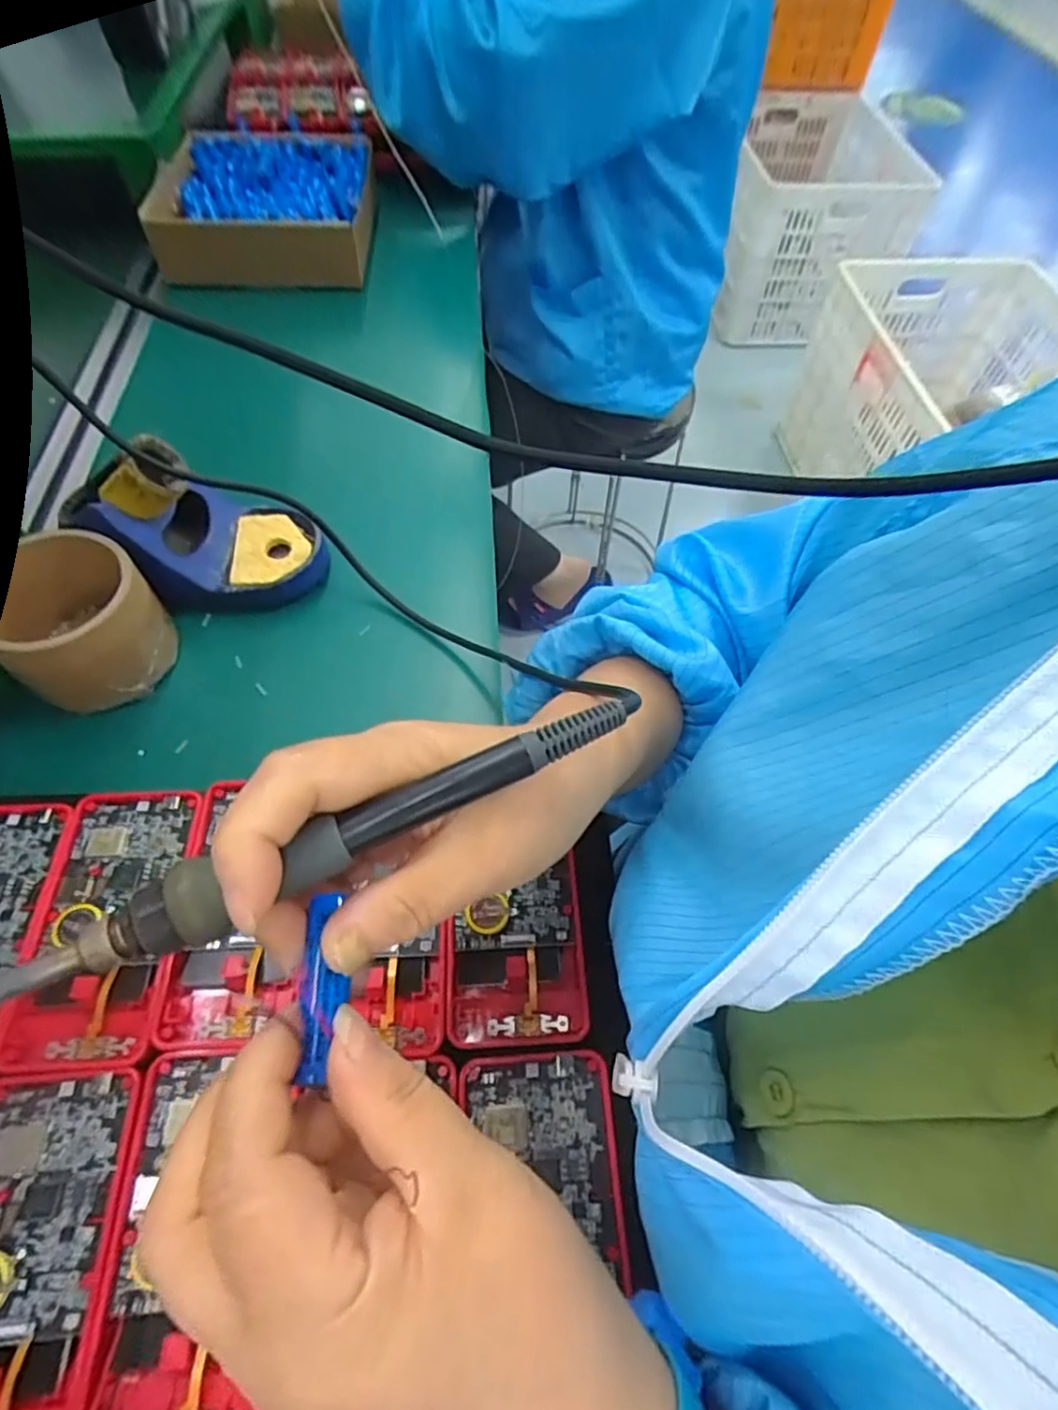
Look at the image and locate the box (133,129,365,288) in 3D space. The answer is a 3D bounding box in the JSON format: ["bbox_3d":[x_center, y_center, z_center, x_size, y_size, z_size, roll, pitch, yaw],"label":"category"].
[{"bbox_3d":[-0.262,-0.516,0.652,0.191,0.051,0.227,-4,59,-5],"label":"box"}]

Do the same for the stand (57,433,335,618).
[{"bbox_3d":[-0.203,-0.113,0.394,0.130,0.083,0.080,-4,59,-5],"label":"stand"}]

